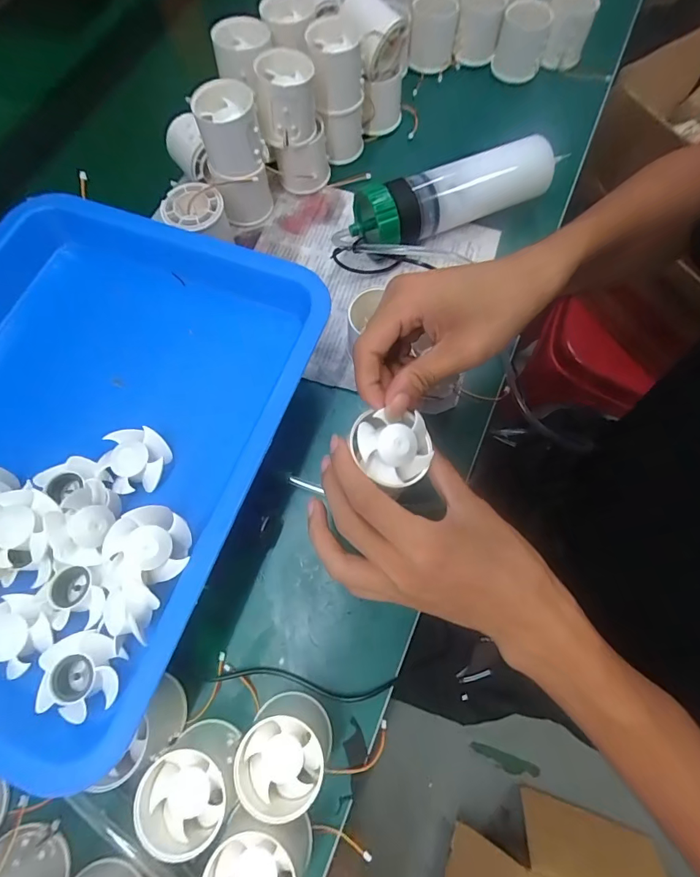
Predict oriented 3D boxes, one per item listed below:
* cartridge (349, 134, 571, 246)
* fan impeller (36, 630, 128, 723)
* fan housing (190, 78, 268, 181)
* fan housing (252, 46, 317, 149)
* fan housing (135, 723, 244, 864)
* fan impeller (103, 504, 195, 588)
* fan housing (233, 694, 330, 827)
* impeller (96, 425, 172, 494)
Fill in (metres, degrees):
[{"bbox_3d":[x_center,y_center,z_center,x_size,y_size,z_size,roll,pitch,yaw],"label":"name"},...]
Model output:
[{"bbox_3d":[0.101,-0.233,0.406,0.212,0.056,0.058,-25,72,-7],"label":"cartridge"},{"bbox_3d":[-0.148,0.131,0.234,0.040,0.012,0.042,-8,70,-2],"label":"fan impeller"},{"bbox_3d":[-0.102,-0.263,0.363,0.052,0.051,0.050,-22,71,-6],"label":"fan housing"},{"bbox_3d":[-0.057,-0.303,0.374,0.052,0.049,0.052,-12,71,-3],"label":"fan housing"},{"bbox_3d":[-0.097,0.212,0.260,0.053,0.047,0.051,-16,71,-4],"label":"fan housing"},{"bbox_3d":[-0.117,0.061,0.241,0.046,0.020,0.044,0,70,1],"label":"fan impeller"},{"bbox_3d":[-0.040,0.196,0.265,0.050,0.051,0.051,-4,70,0],"label":"fan housing"},{"bbox_3d":[-0.142,0.015,0.277,0.040,0.014,0.042,0,70,1],"label":"impeller"}]

